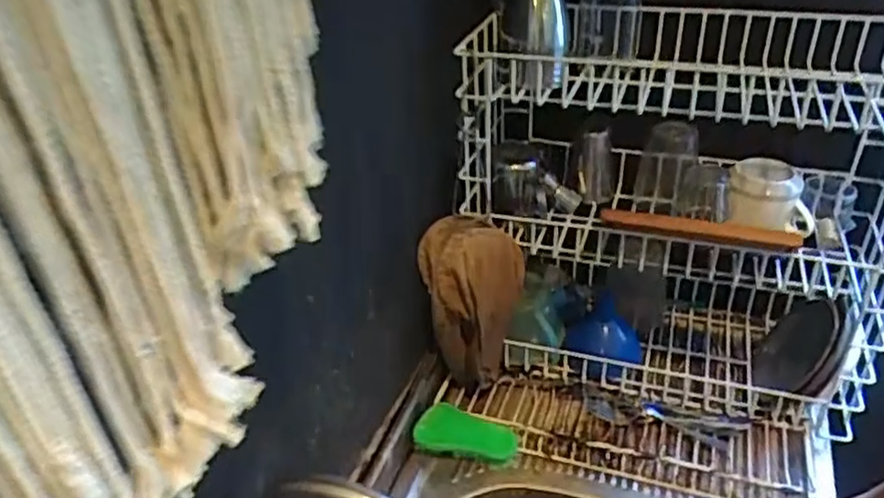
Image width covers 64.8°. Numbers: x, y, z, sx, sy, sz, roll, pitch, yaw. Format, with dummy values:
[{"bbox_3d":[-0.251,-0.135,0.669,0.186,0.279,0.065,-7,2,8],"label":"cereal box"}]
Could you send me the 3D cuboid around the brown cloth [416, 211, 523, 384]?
[{"bbox_3d":[0.034,0.062,0.868,0.096,0.233,0.099,14,38,24],"label":"brown cloth"}]

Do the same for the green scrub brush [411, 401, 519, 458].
[{"bbox_3d":[0.027,0.224,0.843,0.125,0.041,0.045,15,32,-13],"label":"green scrub brush"}]

